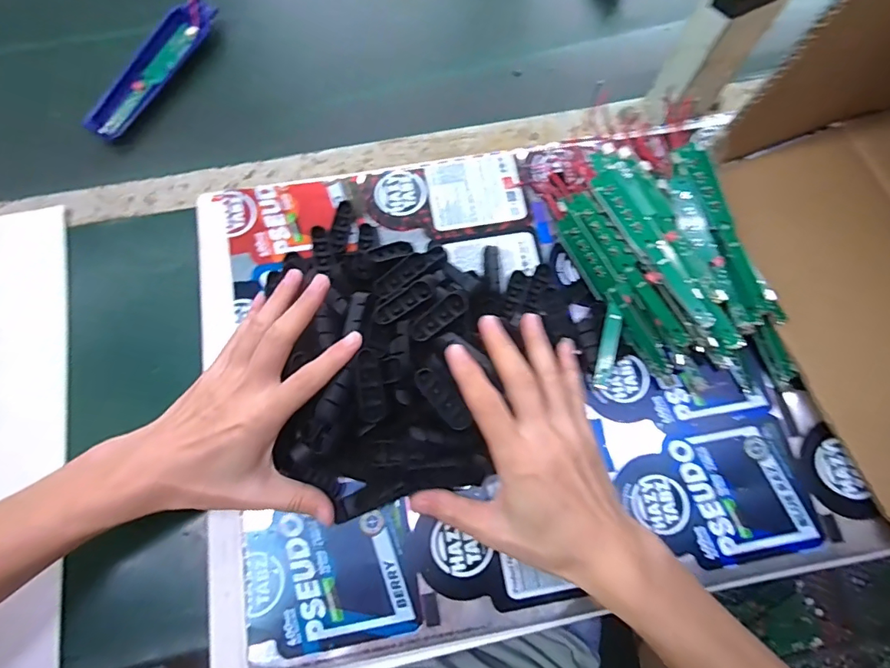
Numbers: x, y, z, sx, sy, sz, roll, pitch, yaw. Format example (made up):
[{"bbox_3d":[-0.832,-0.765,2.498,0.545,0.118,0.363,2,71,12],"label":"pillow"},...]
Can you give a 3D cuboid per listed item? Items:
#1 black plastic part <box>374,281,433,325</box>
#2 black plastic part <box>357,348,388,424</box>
[{"bbox_3d":[-0.030,-0.023,0.358,0.047,0.005,0.018,-35,76,-11],"label":"black plastic part"},{"bbox_3d":[-0.049,0.034,0.330,0.016,0.015,0.049,-7,73,-3],"label":"black plastic part"}]

